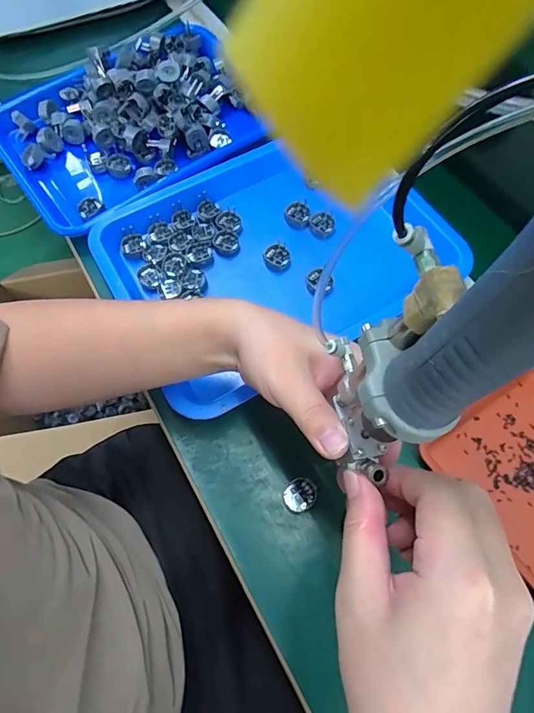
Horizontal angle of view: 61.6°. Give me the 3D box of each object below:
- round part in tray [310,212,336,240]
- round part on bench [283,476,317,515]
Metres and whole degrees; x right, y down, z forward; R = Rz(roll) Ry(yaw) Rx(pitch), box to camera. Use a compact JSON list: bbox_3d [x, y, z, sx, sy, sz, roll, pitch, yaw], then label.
[{"bbox_3d":[0.061,-0.144,0.488,0.026,0.010,0.027,5,65,4],"label":"round part in tray"},{"bbox_3d":[0.028,0.117,0.375,0.029,0.010,0.025,-37,69,-15],"label":"round part on bench"}]

